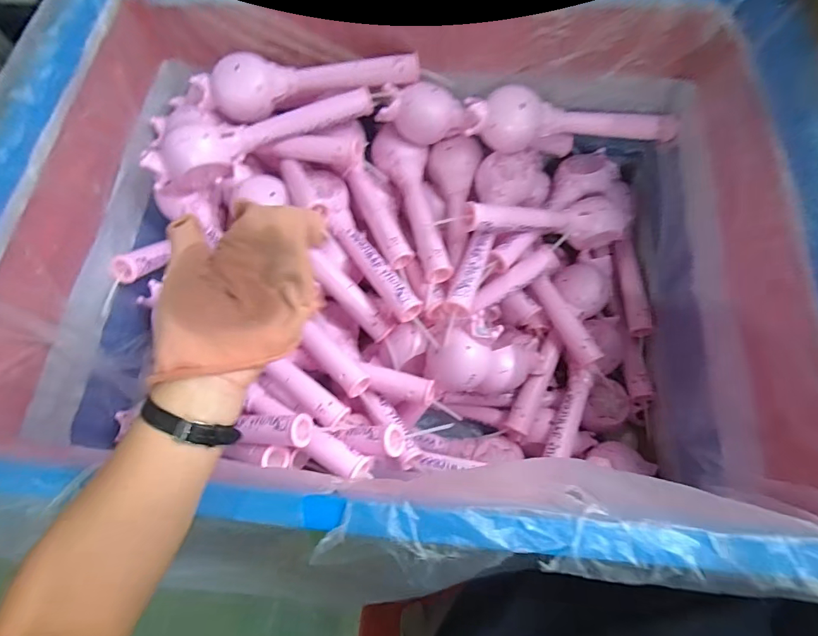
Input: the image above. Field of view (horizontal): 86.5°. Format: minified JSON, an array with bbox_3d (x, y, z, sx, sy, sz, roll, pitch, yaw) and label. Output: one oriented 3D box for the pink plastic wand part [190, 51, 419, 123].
[{"bbox_3d":[-0.144,-0.324,0.605,0.308,0.056,0.060,-2,69,1],"label":"pink plastic wand part"}]

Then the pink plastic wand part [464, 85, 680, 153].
[{"bbox_3d":[0.240,-0.280,0.618,0.310,0.068,0.058,0,69,2],"label":"pink plastic wand part"}]

